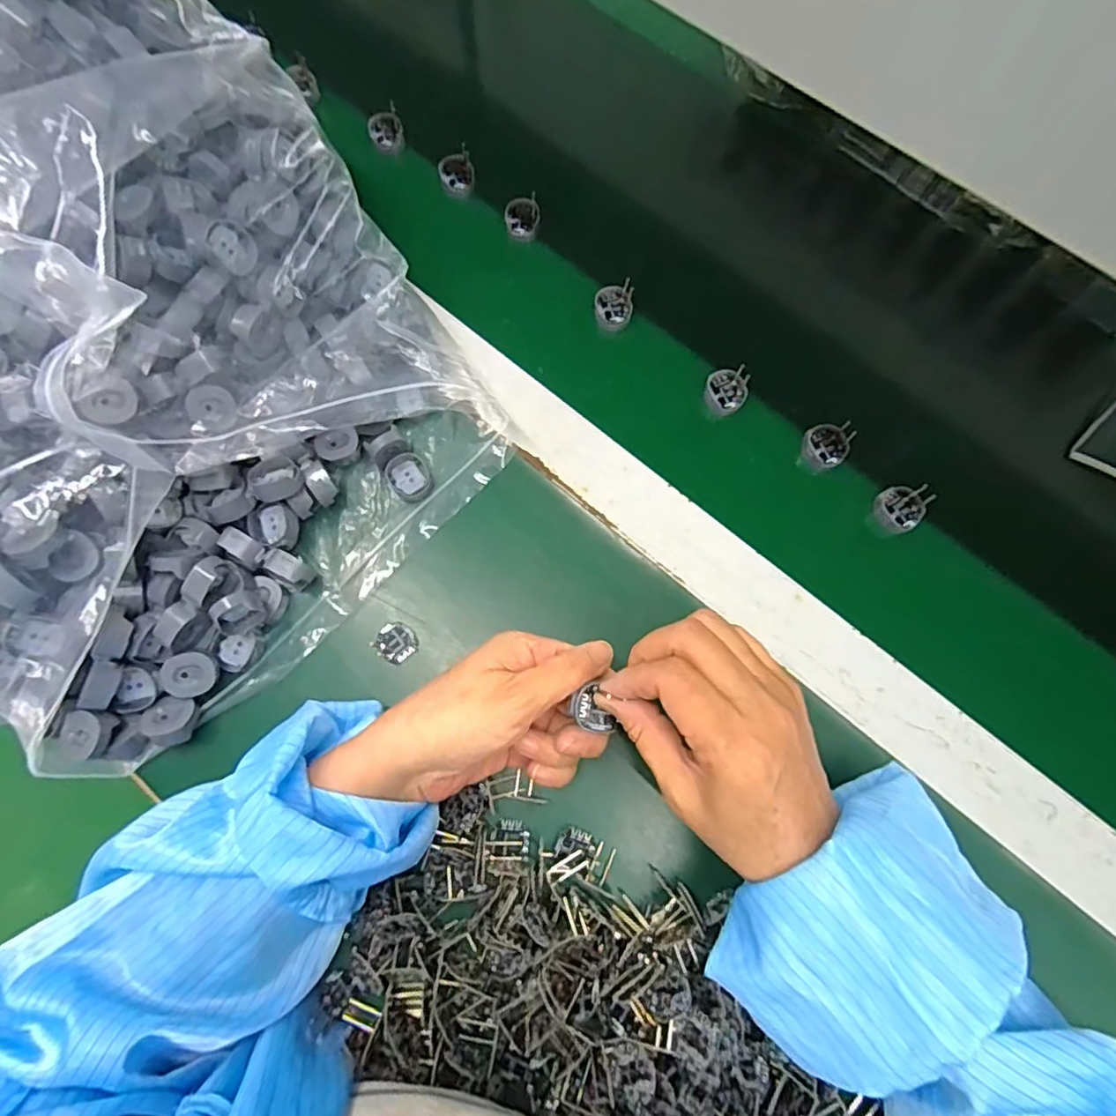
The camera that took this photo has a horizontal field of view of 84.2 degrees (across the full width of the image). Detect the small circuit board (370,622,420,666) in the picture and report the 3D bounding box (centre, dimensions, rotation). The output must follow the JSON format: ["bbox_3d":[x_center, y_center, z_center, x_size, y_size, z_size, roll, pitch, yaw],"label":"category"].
[{"bbox_3d":[-0.098,0.051,0.376,0.024,0.004,0.023,31,77,8],"label":"small circuit board"}]

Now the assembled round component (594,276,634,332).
[{"bbox_3d":[0.040,-0.180,0.441,0.027,0.023,0.031,1,75,0],"label":"assembled round component"}]

